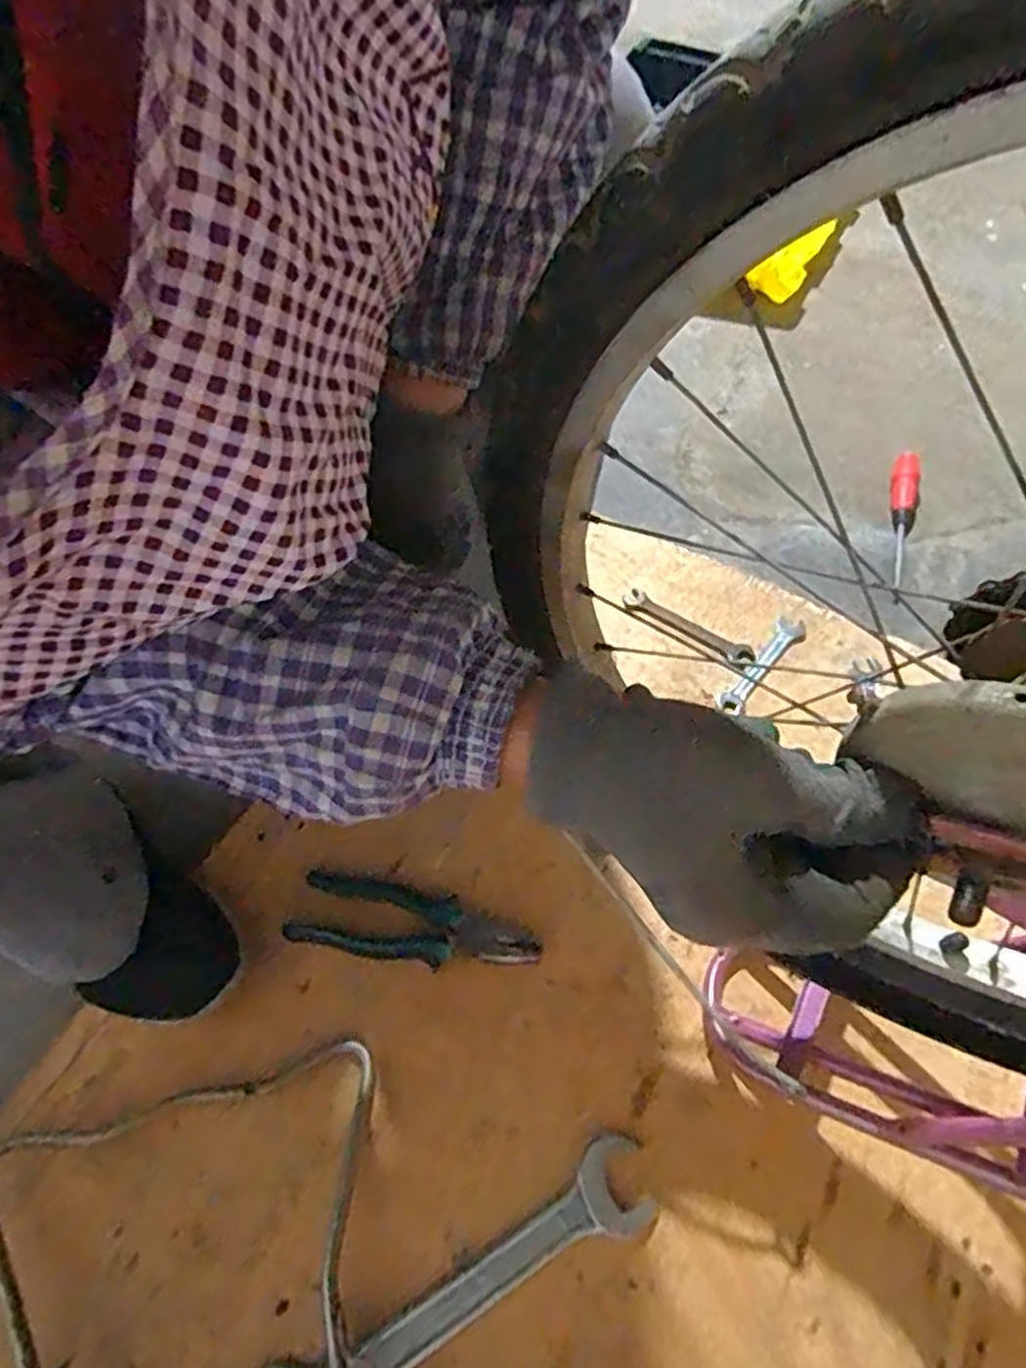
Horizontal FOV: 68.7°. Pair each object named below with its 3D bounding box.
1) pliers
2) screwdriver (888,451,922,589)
[{"bbox_3d":[-0.076,0.191,0.594,0.193,0.014,0.058,10,58,3],"label":"pliers"},{"bbox_3d":[0.469,-0.204,0.906,0.034,0.033,0.209,17,57,7],"label":"screwdriver"}]

